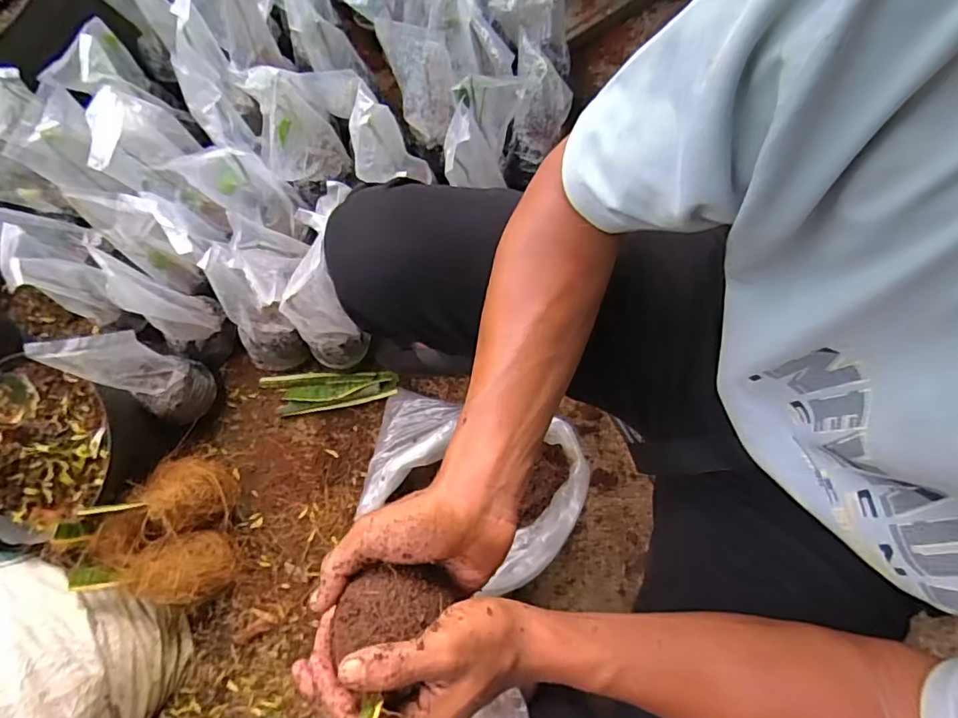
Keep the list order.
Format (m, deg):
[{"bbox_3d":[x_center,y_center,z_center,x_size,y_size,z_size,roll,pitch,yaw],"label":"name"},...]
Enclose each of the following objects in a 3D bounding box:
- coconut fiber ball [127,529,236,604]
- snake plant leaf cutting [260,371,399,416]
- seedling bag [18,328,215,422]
[{"bbox_3d":[-0.395,0.282,0.709,0.108,0.082,0.085,-8,79,-2],"label":"coconut fiber ball"},{"bbox_3d":[-0.223,0.045,0.792,0.199,0.019,0.059,-7,79,-2],"label":"snake plant leaf cutting"},{"bbox_3d":[-0.447,0.024,0.683,0.119,0.193,0.092,12,79,2],"label":"seedling bag"}]

